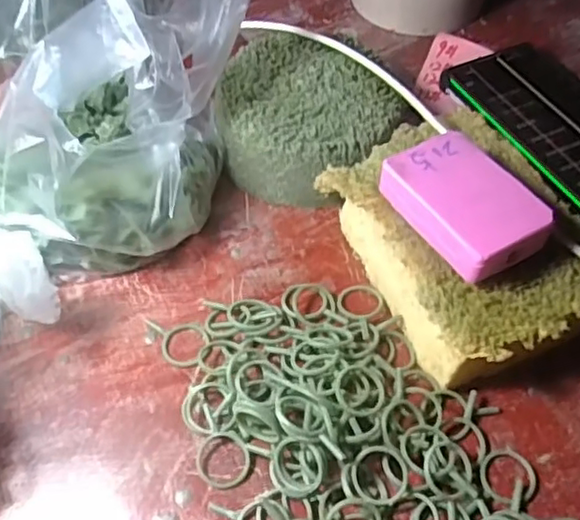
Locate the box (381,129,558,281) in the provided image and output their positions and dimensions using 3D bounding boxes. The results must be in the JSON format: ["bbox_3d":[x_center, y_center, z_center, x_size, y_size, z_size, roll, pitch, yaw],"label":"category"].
[{"bbox_3d":[0.076,-0.024,0.282,0.045,0.027,0.068,-25,57,-17],"label":"box"}]

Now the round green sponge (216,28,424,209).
[{"bbox_3d":[0.004,-0.080,0.361,0.088,0.046,0.100,-33,60,-22],"label":"round green sponge"}]

